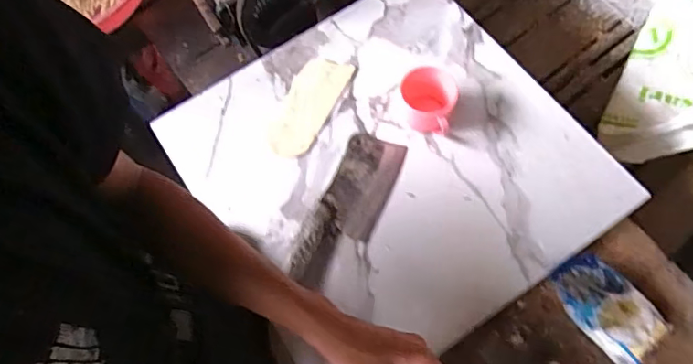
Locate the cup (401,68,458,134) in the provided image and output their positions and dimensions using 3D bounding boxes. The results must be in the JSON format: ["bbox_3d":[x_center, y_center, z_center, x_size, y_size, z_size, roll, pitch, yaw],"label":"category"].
[{"bbox_3d":[0.111,-0.110,0.730,0.076,0.068,0.061,21,70,9],"label":"cup"}]

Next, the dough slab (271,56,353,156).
[{"bbox_3d":[-0.058,-0.112,0.770,0.071,0.010,0.161,26,71,11],"label":"dough slab"}]

